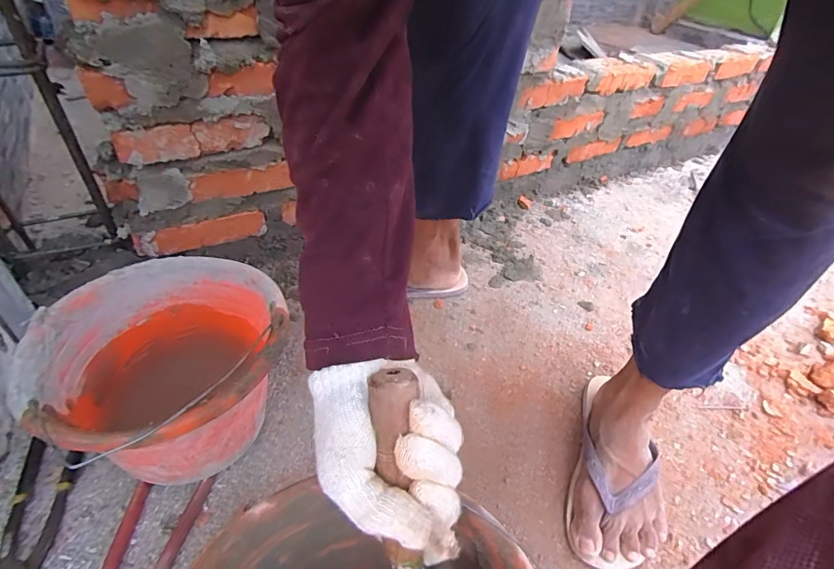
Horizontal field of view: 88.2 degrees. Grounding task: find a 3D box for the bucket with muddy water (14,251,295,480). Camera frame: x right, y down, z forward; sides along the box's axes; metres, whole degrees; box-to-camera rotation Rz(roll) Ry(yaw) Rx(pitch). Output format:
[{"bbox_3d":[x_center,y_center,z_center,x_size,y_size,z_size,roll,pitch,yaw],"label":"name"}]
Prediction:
[{"bbox_3d":[-0.253,0.098,0.474,0.215,0.176,0.241,-1,42,-8],"label":"bucket with muddy water"}]

